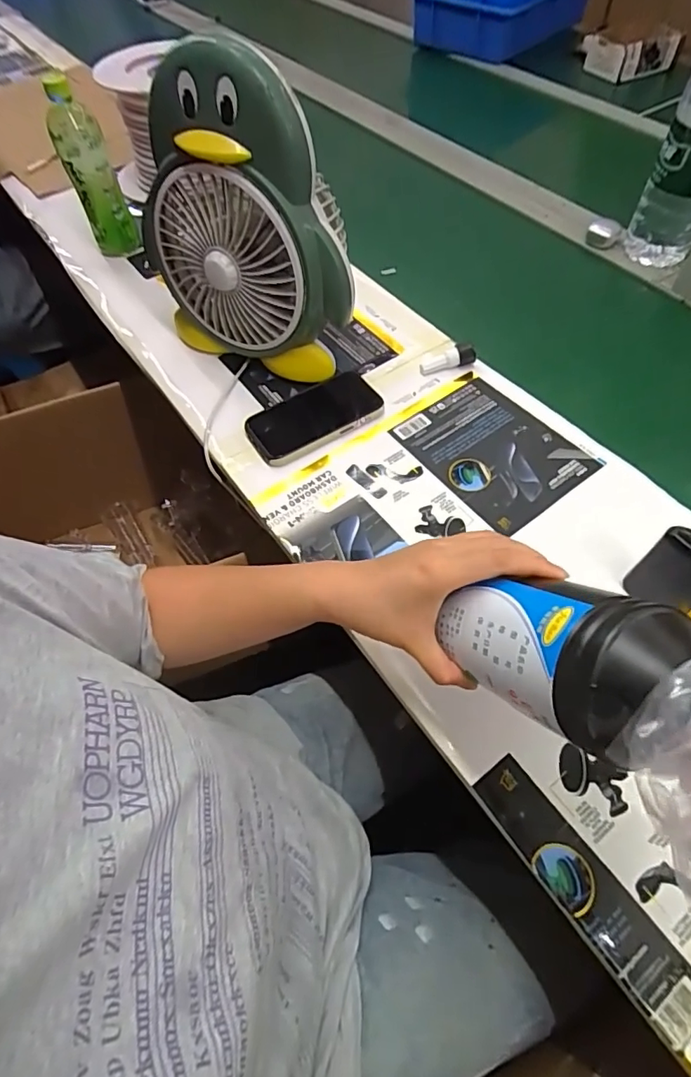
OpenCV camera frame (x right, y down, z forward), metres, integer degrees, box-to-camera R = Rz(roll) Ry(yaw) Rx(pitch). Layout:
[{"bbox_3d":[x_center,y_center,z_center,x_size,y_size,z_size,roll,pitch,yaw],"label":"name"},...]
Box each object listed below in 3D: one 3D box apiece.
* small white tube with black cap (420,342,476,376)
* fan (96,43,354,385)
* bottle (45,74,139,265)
[{"bbox_3d":[0.123,-0.216,0.629,0.068,0.018,0.022,-19,59,5],"label":"small white tube with black cap"},{"bbox_3d":[-0.106,-0.331,0.560,0.236,0.285,0.113,23,62,16],"label":"fan"},{"bbox_3d":[-0.351,-0.504,0.722,0.063,0.196,0.055,-24,60,-12],"label":"bottle"}]

